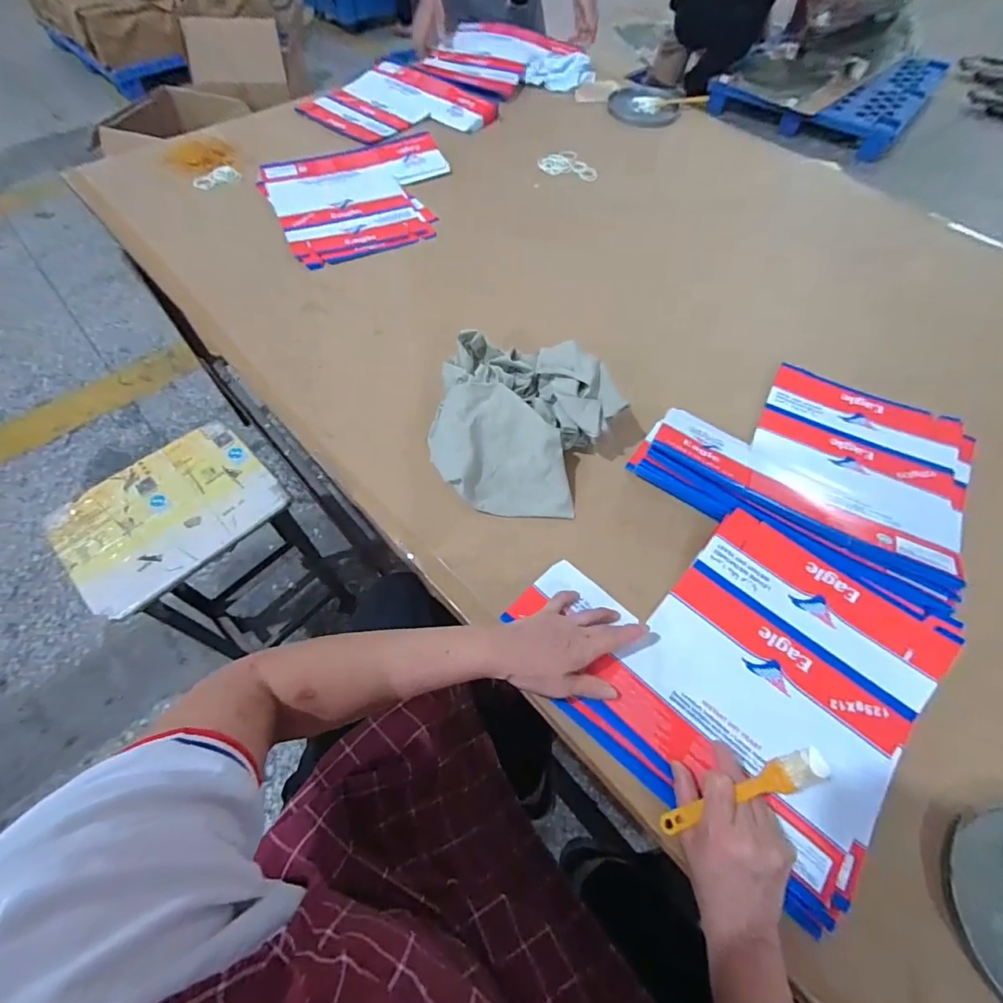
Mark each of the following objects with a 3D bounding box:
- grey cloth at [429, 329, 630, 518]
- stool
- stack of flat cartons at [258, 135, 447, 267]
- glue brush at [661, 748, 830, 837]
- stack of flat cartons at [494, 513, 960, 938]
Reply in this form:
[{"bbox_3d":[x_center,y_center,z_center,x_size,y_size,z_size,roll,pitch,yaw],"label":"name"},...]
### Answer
[{"bbox_3d":[0.033,-0.103,0.610,0.218,0.094,0.240,11,60,5],"label":"grey cloth"},{"bbox_3d":[-0.509,0.151,0.984,0.234,0.565,0.287,39,66,19],"label":"stool"},{"bbox_3d":[-0.257,-0.594,0.933,0.345,0.019,0.349,-24,63,-15],"label":"stack of flat cartons"},{"bbox_3d":[0.186,0.231,0.384,0.139,0.009,0.022,-38,60,20],"label":"glue brush"},{"bbox_3d":[0.224,0.143,0.498,0.351,0.029,0.308,38,67,20],"label":"stack of flat cartons"}]

